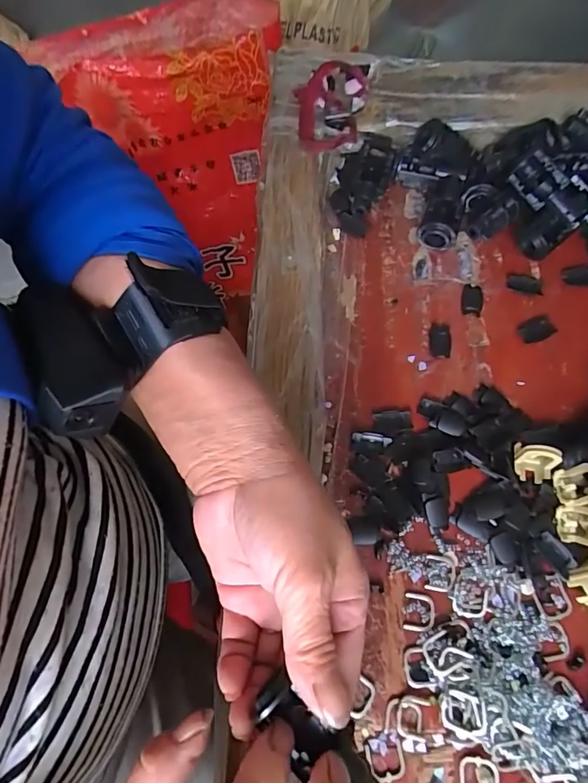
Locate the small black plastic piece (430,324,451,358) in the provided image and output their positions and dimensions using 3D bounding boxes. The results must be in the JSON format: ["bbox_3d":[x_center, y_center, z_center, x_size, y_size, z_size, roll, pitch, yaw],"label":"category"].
[{"bbox_3d":[0.098,-0.034,0.304,0.012,0.004,0.025,1,69,2],"label":"small black plastic piece"}]

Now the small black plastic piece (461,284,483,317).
[{"bbox_3d":[0.124,-0.064,0.316,0.014,0.004,0.024,11,69,6],"label":"small black plastic piece"}]

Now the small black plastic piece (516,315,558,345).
[{"bbox_3d":[0.164,-0.043,0.307,0.024,0.004,0.017,-22,70,-7],"label":"small black plastic piece"}]

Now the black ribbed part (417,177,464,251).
[{"bbox_3d":[0.108,-0.131,0.331,0.027,0.022,0.058,16,70,8],"label":"black ribbed part"}]

